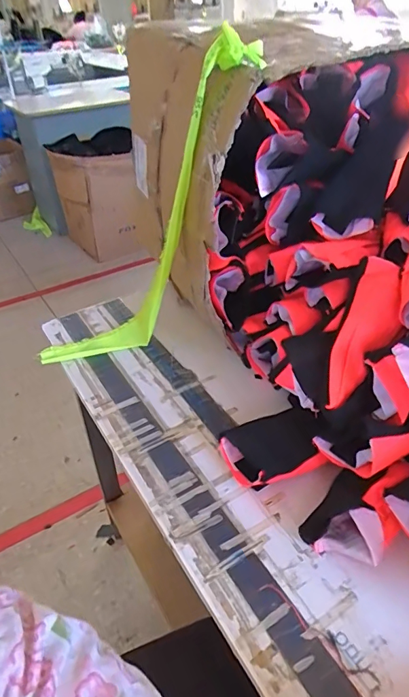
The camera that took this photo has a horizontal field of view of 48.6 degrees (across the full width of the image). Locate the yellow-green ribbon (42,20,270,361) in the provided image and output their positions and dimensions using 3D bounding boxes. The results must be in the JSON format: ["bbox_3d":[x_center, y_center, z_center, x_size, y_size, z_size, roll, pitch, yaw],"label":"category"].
[{"bbox_3d":[-0.093,-0.178,0.687,0.156,0.556,0.075,21,35,-14],"label":"yellow-green ribbon"}]

